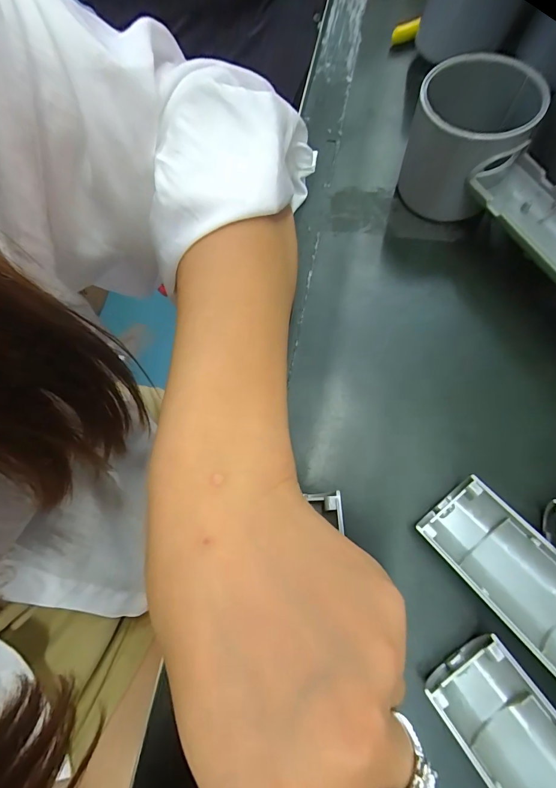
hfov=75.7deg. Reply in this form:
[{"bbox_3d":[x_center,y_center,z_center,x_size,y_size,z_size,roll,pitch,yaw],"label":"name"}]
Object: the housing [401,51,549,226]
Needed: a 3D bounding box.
[{"bbox_3d":[0.096,-0.131,0.191,0.052,0.057,0.055,-1,69,2],"label":"housing"}]

